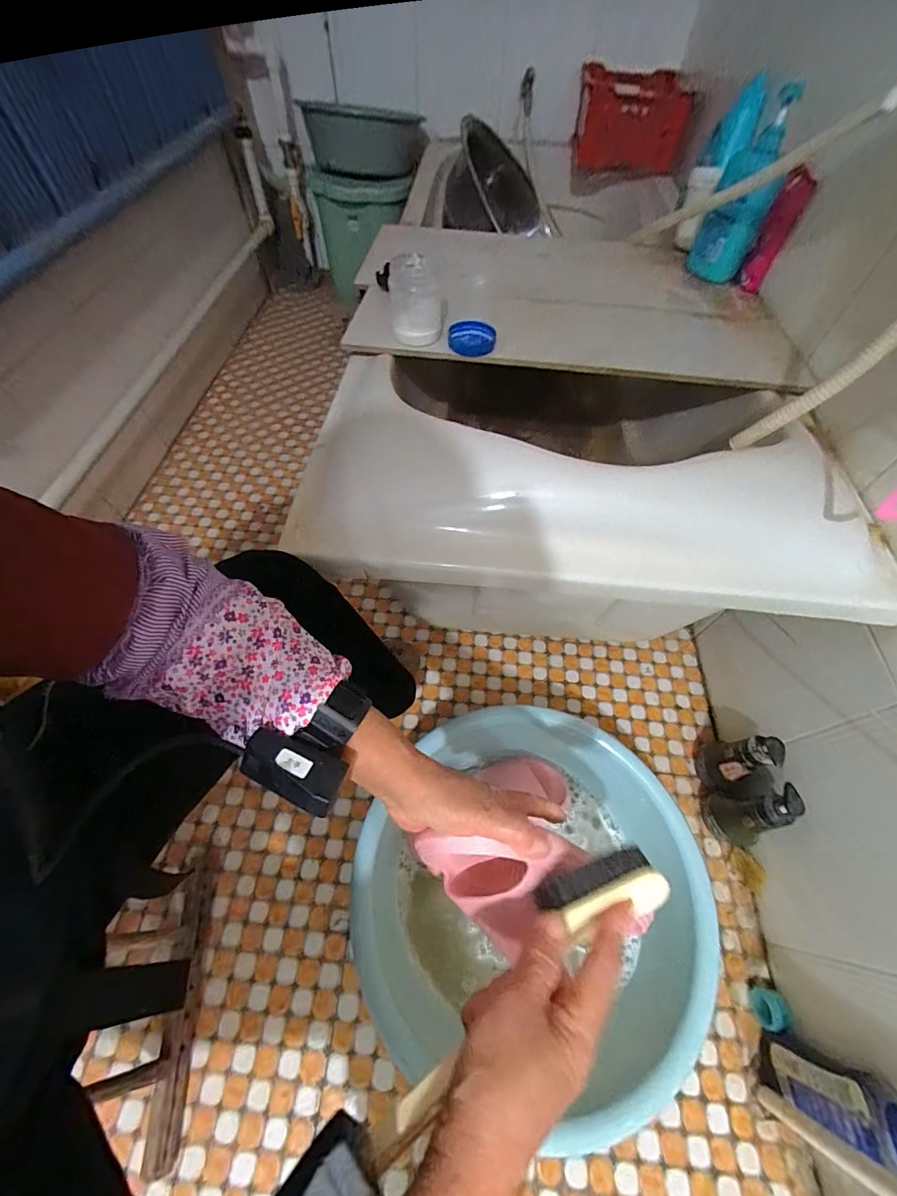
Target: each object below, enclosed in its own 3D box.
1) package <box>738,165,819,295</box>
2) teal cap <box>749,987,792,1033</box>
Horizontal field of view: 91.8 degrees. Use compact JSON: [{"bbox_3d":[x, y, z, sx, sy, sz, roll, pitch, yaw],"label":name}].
[{"bbox_3d":[0.528,-0.586,0.710,0.044,0.162,0.040,21,59,13],"label":"package"},{"bbox_3d":[0.442,0.565,0.596,0.034,0.034,0.044,13,57,8],"label":"teal cap"}]

